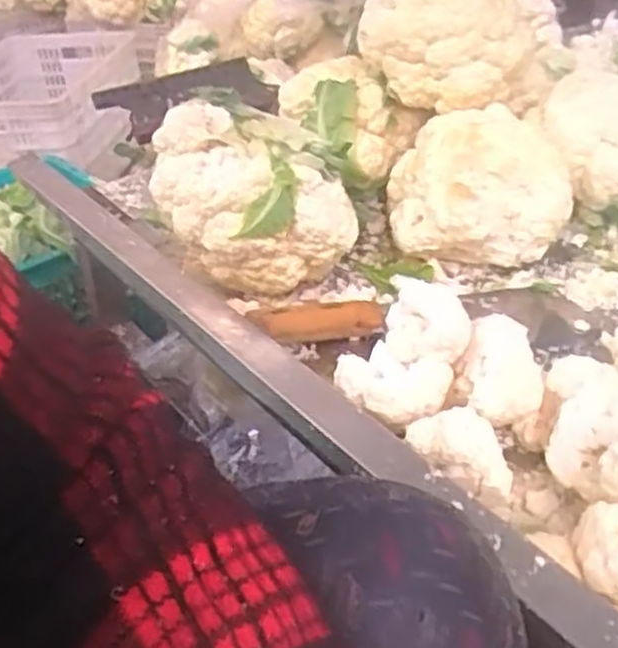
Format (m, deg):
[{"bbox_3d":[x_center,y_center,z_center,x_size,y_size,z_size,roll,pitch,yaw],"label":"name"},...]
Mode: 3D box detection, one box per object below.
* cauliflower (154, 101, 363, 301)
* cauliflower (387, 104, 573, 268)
[{"bbox_3d":[-0.053,-0.108,0.707,0.156,0.133,0.150,-15,36,-13],"label":"cauliflower"},{"bbox_3d":[0.155,-0.114,0.743,0.159,0.131,0.133,-1,35,7],"label":"cauliflower"}]

